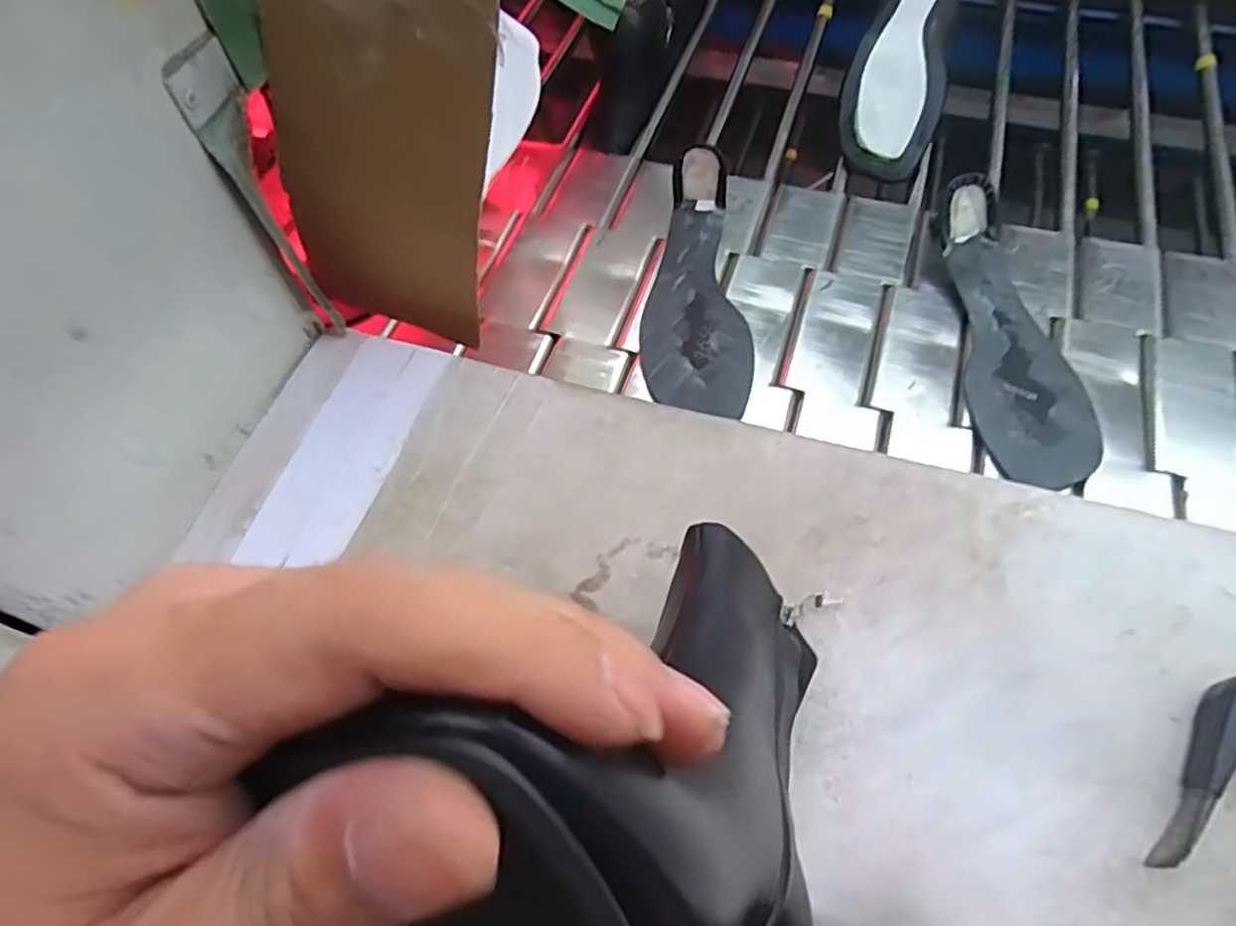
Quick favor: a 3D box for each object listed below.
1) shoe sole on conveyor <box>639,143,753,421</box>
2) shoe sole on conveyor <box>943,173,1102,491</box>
[{"bbox_3d":[0.060,-0.146,0.555,0.082,0.044,0.234,0,60,2],"label":"shoe sole on conveyor"},{"bbox_3d":[0.290,-0.099,0.515,0.080,0.053,0.239,-2,60,1],"label":"shoe sole on conveyor"}]

